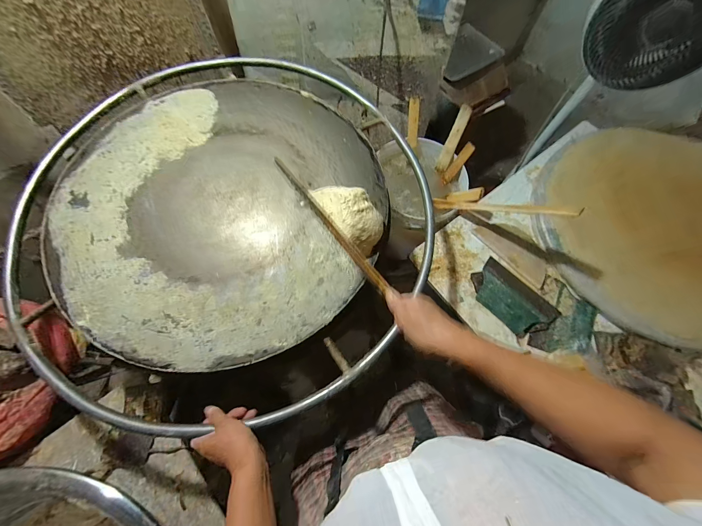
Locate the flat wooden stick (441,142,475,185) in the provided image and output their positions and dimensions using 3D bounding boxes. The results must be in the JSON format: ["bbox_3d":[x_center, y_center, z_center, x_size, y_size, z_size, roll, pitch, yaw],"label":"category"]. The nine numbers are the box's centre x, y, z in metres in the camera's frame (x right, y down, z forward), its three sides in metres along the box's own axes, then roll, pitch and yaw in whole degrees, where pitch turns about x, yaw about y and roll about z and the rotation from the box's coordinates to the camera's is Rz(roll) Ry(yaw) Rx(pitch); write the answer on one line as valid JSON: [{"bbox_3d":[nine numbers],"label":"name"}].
[{"bbox_3d":[0.310,-0.288,0.860,0.032,0.128,0.007,47,39,17],"label":"flat wooden stick"}]

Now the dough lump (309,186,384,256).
[{"bbox_3d":[0.001,-0.095,0.542,0.082,0.060,0.149,-32,71,-14],"label":"dough lump"}]

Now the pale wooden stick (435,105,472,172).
[{"bbox_3d":[0.295,-0.356,0.856,0.032,0.182,0.019,22,34,8],"label":"pale wooden stick"}]

